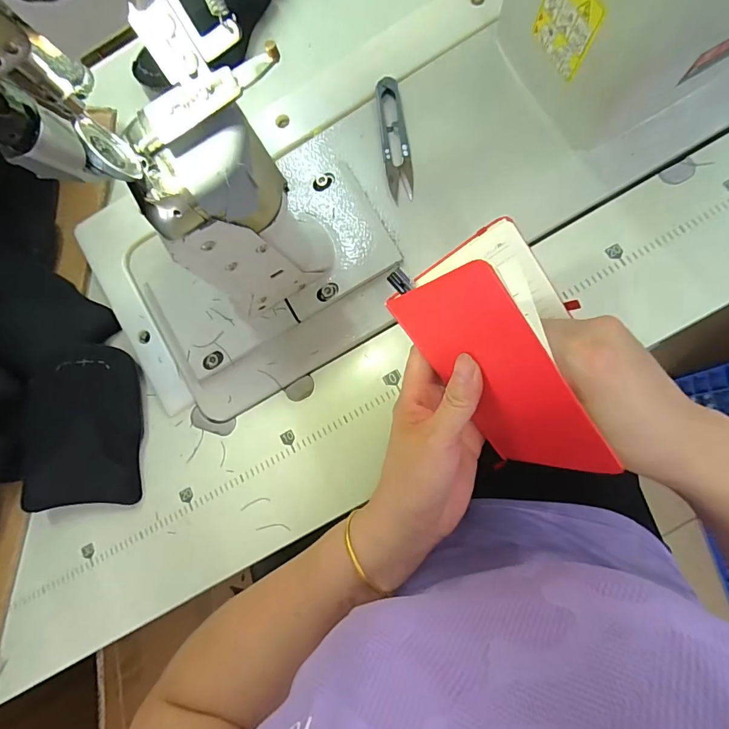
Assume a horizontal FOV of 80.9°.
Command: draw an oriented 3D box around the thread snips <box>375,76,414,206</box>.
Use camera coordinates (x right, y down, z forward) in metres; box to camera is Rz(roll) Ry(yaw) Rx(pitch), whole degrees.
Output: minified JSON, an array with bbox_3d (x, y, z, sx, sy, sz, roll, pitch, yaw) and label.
[{"bbox_3d":[0.026,-0.189,0.357,0.022,0.008,0.102,-7,78,9],"label":"thread snips"}]

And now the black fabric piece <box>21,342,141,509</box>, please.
[{"bbox_3d":[-0.236,0.051,0.362,0.086,0.010,0.132,-1,84,-11],"label":"black fabric piece"}]

